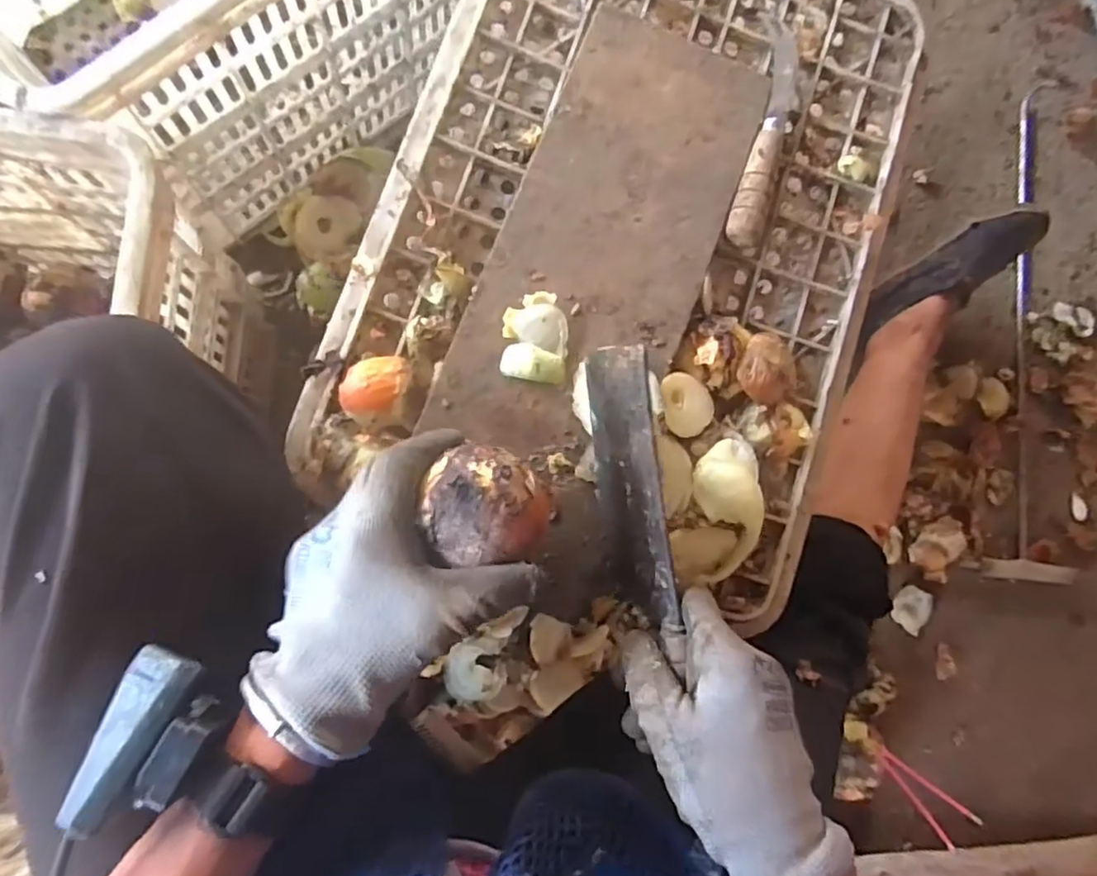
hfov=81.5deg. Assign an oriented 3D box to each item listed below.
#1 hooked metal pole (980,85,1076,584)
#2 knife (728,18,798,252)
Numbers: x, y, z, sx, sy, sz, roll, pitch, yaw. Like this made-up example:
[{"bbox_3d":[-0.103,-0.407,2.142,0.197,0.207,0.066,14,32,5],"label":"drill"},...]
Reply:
[{"bbox_3d":[0.600,-0.141,0.790,0.105,0.017,0.631,6,84,-7],"label":"hooked metal pole"},{"bbox_3d":[0.154,-0.216,0.458,0.031,0.028,0.166,13,83,-6],"label":"knife"}]

